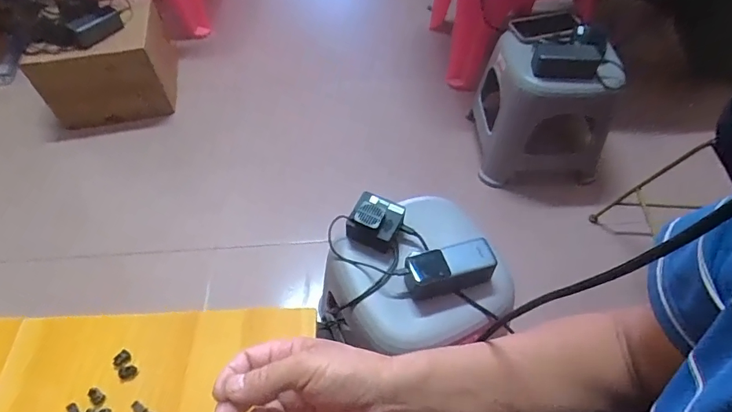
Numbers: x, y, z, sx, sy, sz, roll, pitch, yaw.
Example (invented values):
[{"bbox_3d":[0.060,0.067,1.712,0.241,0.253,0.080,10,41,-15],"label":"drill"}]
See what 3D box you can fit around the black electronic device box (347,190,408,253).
[{"bbox_3d":[0.017,0.026,0.733,0.081,0.063,0.071,19,57,14],"label":"black electronic device box"}]

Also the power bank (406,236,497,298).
[{"bbox_3d":[0.126,0.093,0.682,0.137,0.053,0.059,-18,55,4],"label":"power bank"}]

